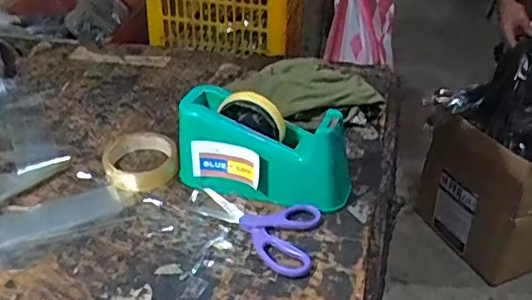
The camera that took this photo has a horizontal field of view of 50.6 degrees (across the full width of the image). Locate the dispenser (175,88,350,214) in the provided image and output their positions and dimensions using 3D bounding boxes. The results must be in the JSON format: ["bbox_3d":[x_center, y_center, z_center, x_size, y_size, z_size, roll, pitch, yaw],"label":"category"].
[{"bbox_3d":[-0.004,-0.001,0.635,0.201,0.112,0.062,12,37,15],"label":"dispenser"}]

